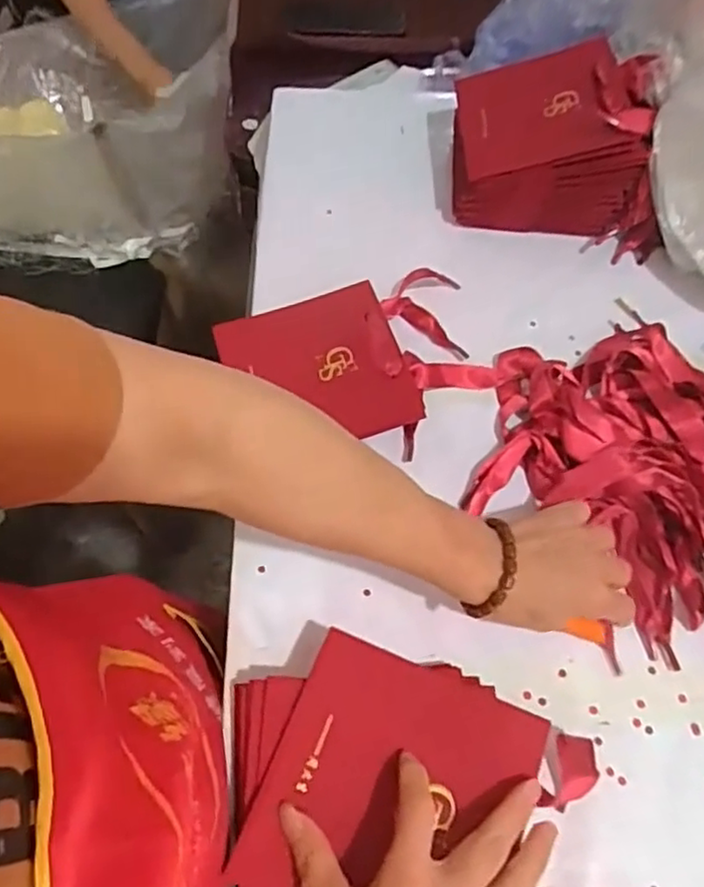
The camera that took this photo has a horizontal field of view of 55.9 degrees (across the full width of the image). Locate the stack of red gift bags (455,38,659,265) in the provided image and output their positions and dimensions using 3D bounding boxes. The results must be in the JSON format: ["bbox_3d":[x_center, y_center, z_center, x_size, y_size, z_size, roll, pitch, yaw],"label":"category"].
[{"bbox_3d":[0.188,-0.270,0.601,0.189,0.108,0.144,8,62,3],"label":"stack of red gift bags"}]

